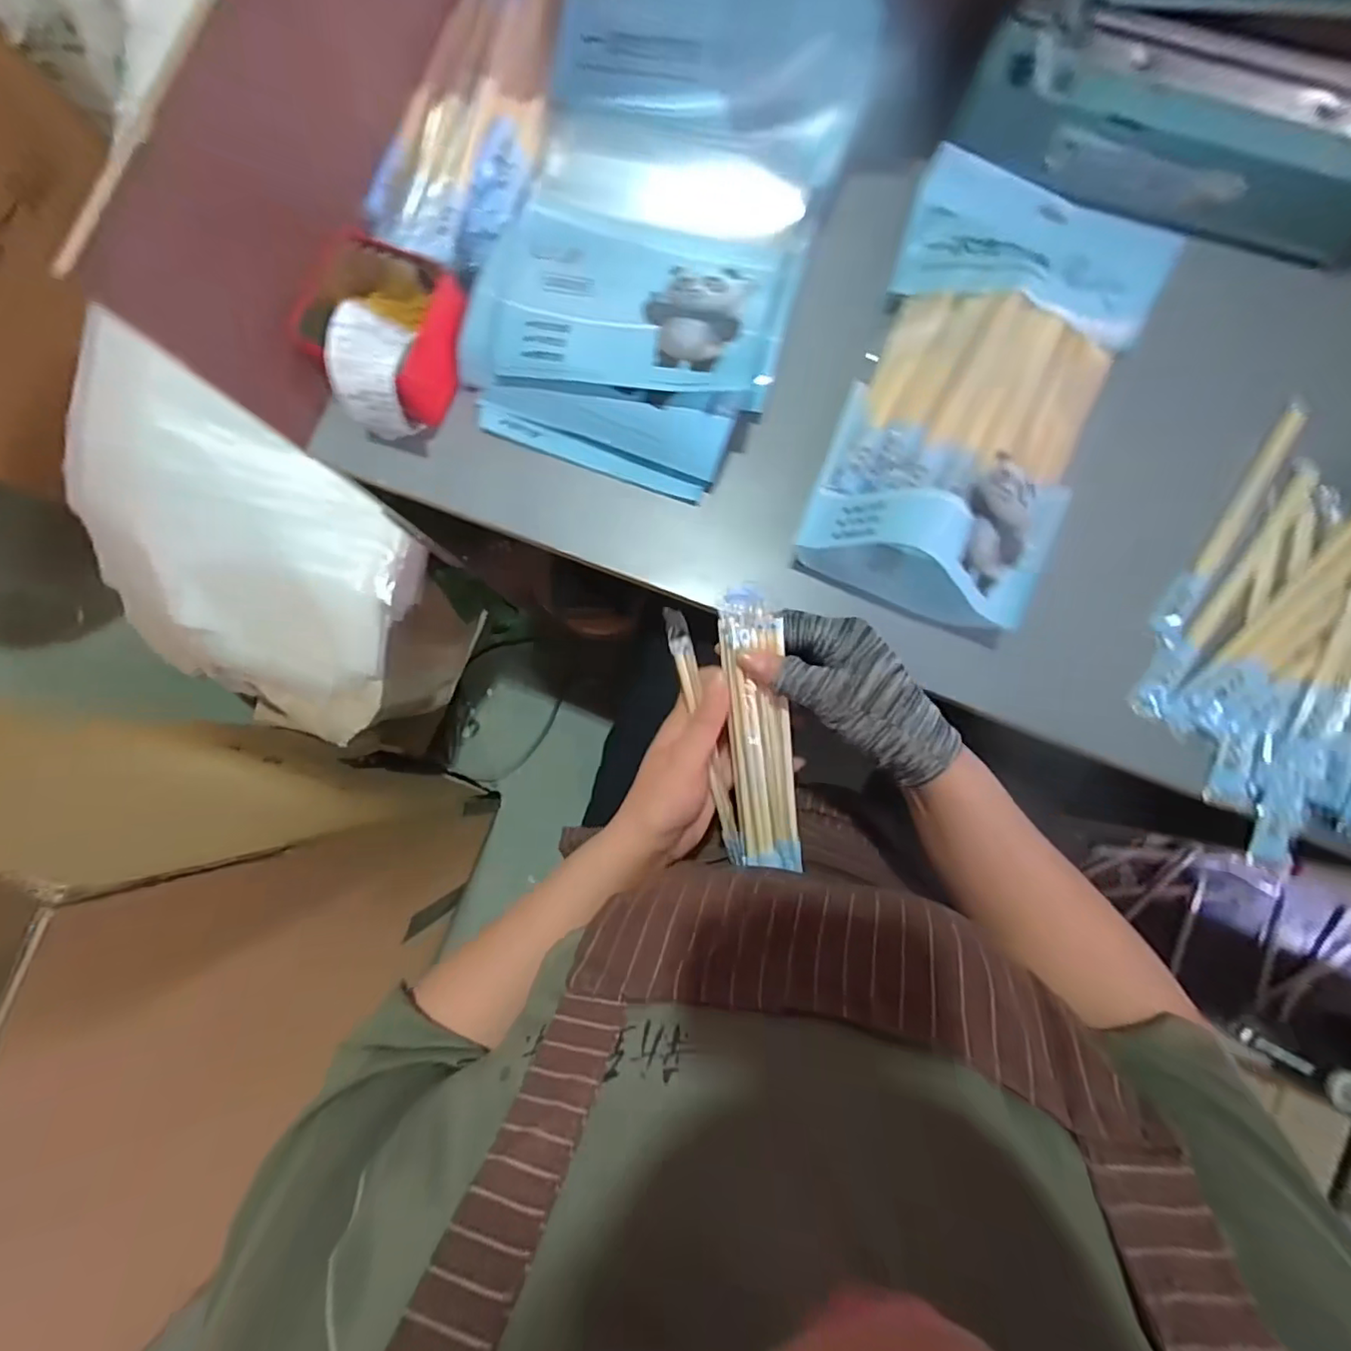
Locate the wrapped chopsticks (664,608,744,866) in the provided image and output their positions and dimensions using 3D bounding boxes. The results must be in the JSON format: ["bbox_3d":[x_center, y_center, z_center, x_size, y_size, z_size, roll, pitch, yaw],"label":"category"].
[{"bbox_3d":[0.022,0.049,0.392,0.014,0.015,0.197,-15,115,1],"label":"wrapped chopsticks"}]

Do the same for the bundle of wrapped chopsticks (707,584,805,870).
[{"bbox_3d":[0.052,0.039,0.394,0.049,0.025,0.199,-7,109,2],"label":"bundle of wrapped chopsticks"}]

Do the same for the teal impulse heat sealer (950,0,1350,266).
[{"bbox_3d":[0.358,-0.385,0.378,0.297,0.149,0.063,22,84,5],"label":"teal impulse heat sealer"}]

